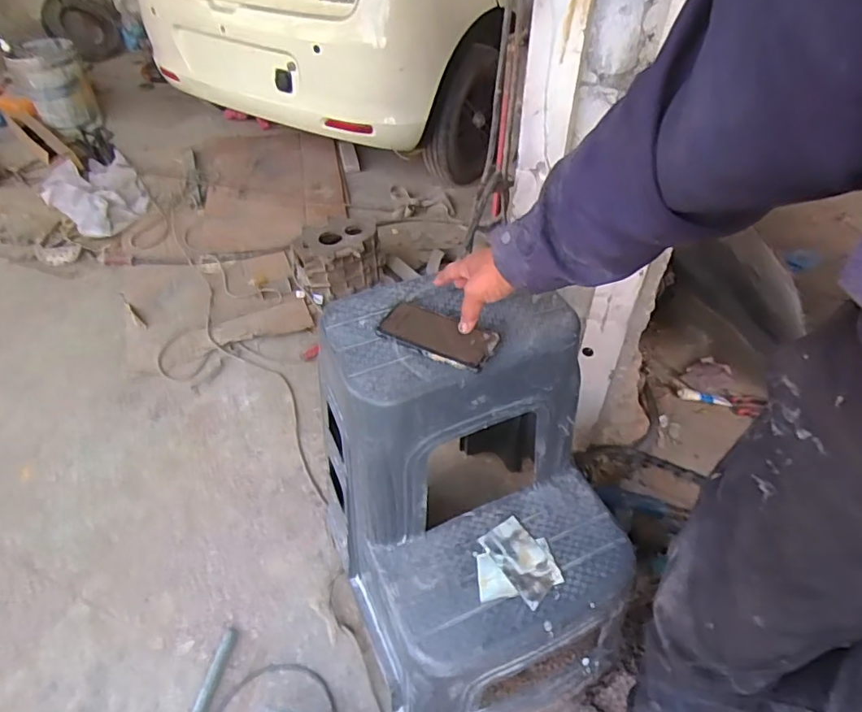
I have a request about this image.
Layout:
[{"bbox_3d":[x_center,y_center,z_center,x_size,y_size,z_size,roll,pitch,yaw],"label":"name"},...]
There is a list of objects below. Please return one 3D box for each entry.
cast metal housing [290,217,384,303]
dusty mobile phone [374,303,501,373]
[{"bbox_3d":[-0.299,-0.337,1.815,0.285,0.179,0.204,-21,50,-15],"label":"cast metal housing"},{"bbox_3d":[0.009,-0.030,0.734,0.160,0.015,0.083,23,53,24],"label":"dusty mobile phone"}]

